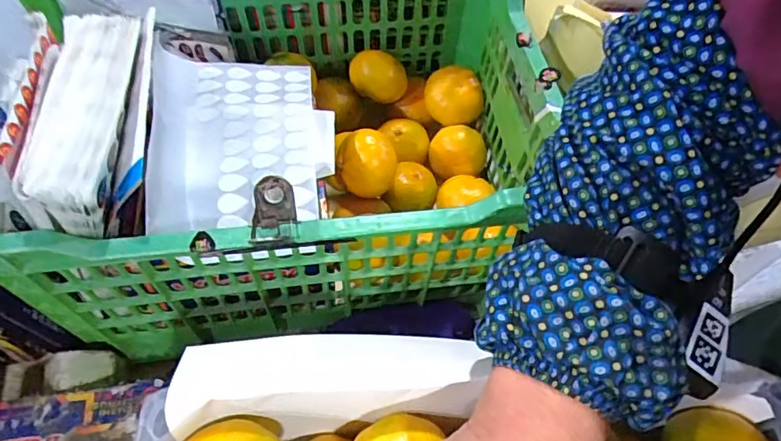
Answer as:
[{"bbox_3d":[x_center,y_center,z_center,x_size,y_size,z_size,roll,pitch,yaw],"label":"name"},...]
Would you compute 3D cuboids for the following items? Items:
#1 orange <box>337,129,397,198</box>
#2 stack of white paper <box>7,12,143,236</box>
[{"bbox_3d":[-0.025,-0.056,0.520,0.054,0.063,0.050,1,57,-2],"label":"orange"},{"bbox_3d":[-0.219,-0.083,0.379,0.063,0.050,0.193,-8,58,-8],"label":"stack of white paper"}]

